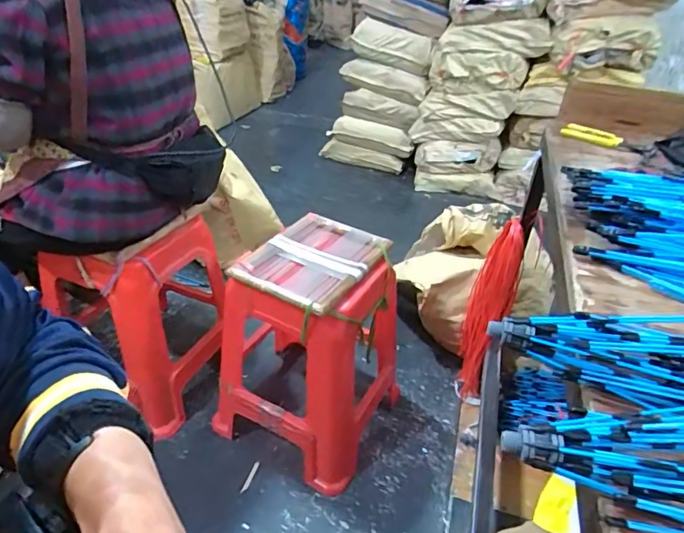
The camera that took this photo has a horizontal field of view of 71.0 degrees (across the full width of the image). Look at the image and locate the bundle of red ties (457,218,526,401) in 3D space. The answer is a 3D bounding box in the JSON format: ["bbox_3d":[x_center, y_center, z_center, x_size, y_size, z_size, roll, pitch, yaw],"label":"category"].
[{"bbox_3d":[0.382,0.128,1.268,0.108,0.498,0.126,16,36,18],"label":"bundle of red ties"}]

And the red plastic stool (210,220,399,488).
[{"bbox_3d":[-0.063,0.181,1.119,0.330,0.471,0.318,20,38,22],"label":"red plastic stool"}]

